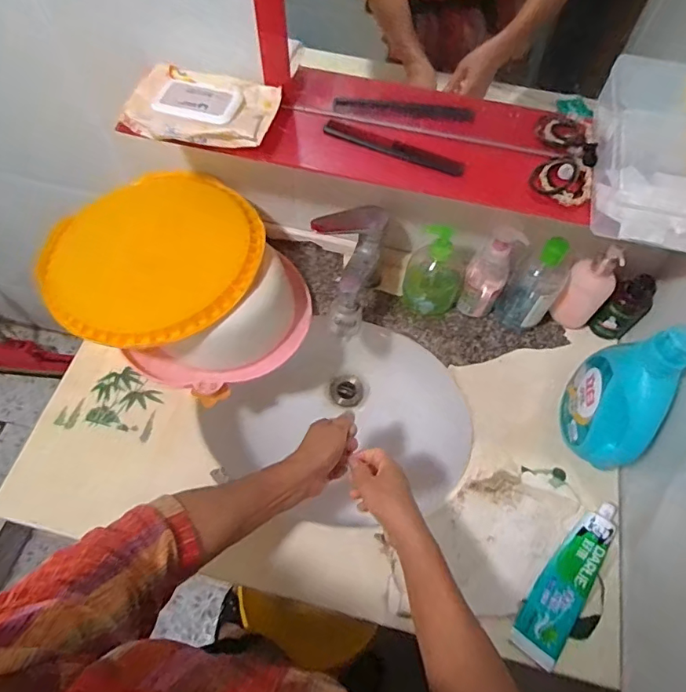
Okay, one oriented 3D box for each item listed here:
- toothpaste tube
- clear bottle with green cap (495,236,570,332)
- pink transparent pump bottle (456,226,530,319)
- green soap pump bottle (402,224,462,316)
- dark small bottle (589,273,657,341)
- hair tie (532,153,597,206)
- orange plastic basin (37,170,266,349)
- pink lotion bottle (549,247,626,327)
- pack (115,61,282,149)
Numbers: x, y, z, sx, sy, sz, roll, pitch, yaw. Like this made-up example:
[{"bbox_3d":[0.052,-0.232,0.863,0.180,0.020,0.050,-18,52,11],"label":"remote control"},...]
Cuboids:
[{"bbox_3d":[0.274,0.279,0.593,0.056,0.030,0.201,35,67,15],"label":"toothpaste tube"},{"bbox_3d":[0.280,-0.093,0.713,0.073,0.178,0.073,32,67,14],"label":"clear bottle with green cap"},{"bbox_3d":[0.208,-0.103,0.710,0.055,0.161,0.049,23,65,10],"label":"pink transparent pump bottle"},{"bbox_3d":[0.132,-0.107,0.714,0.085,0.136,0.068,23,65,10],"label":"green soap pump bottle"},{"bbox_3d":[0.406,-0.054,0.711,0.050,0.111,0.052,0,63,-1],"label":"dark small bottle"},{"bbox_3d":[0.248,-0.186,0.558,0.066,0.019,0.059,32,67,14],"label":"hair tie"},{"bbox_3d":[-0.261,-0.124,0.697,0.300,0.035,0.275,-27,67,-14],"label":"orange plastic basin"},{"bbox_3d":[0.344,-0.082,0.700,0.063,0.160,0.044,42,69,18],"label":"pink lotion bottle"},{"bbox_3d":[-0.163,-0.280,0.582,0.164,0.024,0.109,18,64,8],"label":"pack"}]

